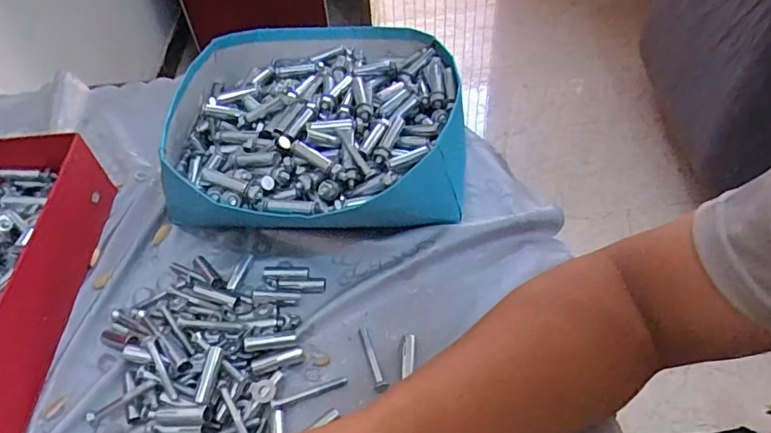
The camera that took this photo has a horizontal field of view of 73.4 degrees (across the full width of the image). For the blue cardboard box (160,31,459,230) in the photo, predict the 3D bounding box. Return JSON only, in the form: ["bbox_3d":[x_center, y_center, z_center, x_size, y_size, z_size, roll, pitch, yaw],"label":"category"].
[{"bbox_3d":[-0.069,-0.086,0.519,0.274,0.091,0.277,-4,48,0],"label":"blue cardboard box"}]

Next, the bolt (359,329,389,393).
[{"bbox_3d":[-0.010,0.108,0.397,0.009,0.007,0.056,-15,49,-9],"label":"bolt"}]

